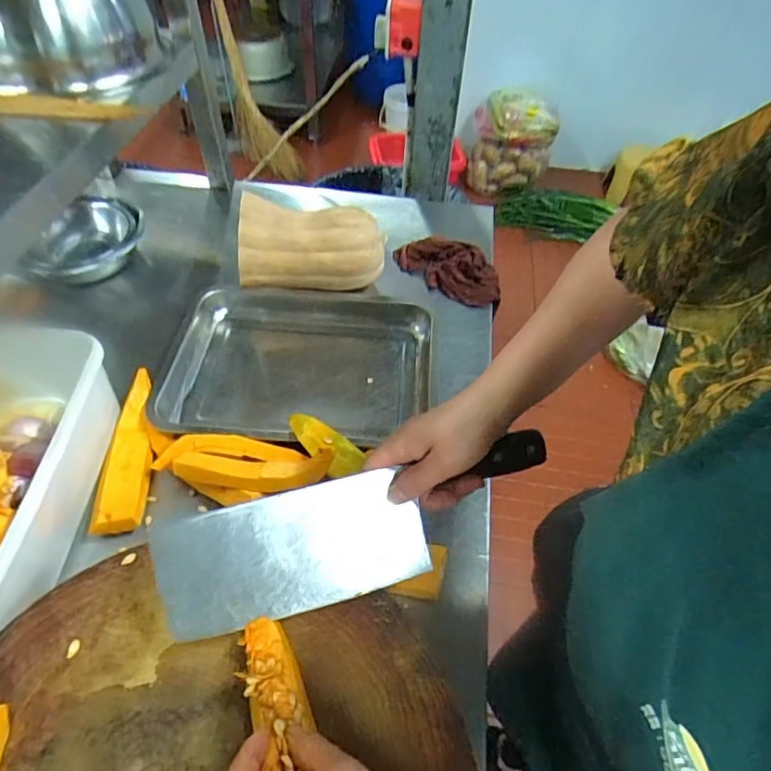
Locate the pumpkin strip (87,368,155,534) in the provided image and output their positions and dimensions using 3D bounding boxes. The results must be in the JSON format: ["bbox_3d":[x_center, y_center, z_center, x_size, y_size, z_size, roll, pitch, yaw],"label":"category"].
[{"bbox_3d":[-0.294,0.078,0.598,0.054,0.046,0.199,-4,51,-6],"label":"pumpkin strip"}]

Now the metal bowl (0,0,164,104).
[{"bbox_3d":[-0.426,-0.476,0.671,0.182,0.153,0.207,10,51,5],"label":"metal bowl"}]

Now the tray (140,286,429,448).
[{"bbox_3d":[-0.112,-0.022,0.703,0.347,0.052,0.265,4,51,1],"label":"tray"}]

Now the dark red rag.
[{"bbox_3d":[0.104,-0.197,0.849,0.180,0.031,0.097,30,55,20],"label":"dark red rag"}]

